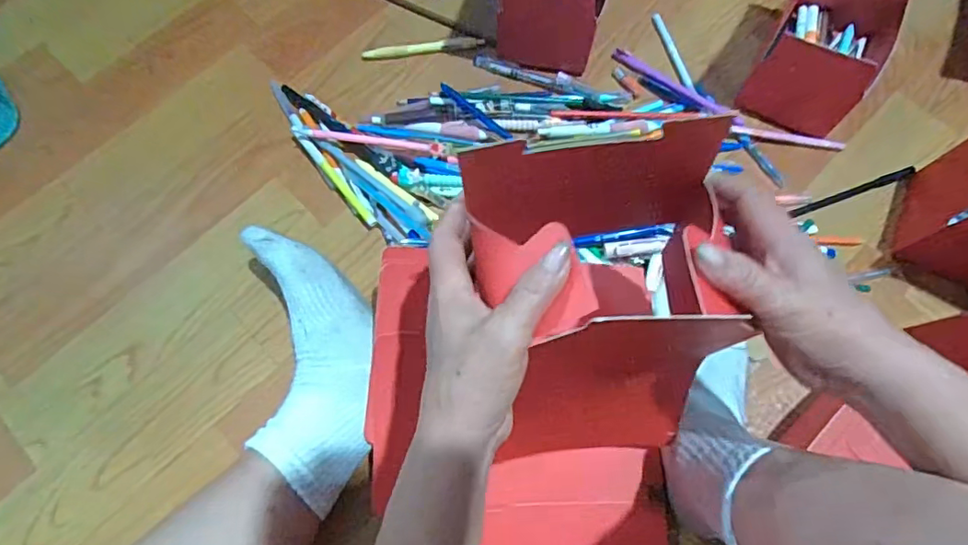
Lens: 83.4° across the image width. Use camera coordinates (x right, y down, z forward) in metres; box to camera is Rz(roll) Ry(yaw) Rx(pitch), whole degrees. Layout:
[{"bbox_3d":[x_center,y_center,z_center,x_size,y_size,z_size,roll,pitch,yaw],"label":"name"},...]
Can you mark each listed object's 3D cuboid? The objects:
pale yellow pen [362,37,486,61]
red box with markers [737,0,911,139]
[{"bbox_3d":[-0.070,-0.260,0.631,0.140,0.013,0.015,-8,73,-4],"label":"pale yellow pen"},{"bbox_3d":[0.379,-0.259,0.592,0.117,0.090,0.201,37,75,10],"label":"red box with markers"}]

